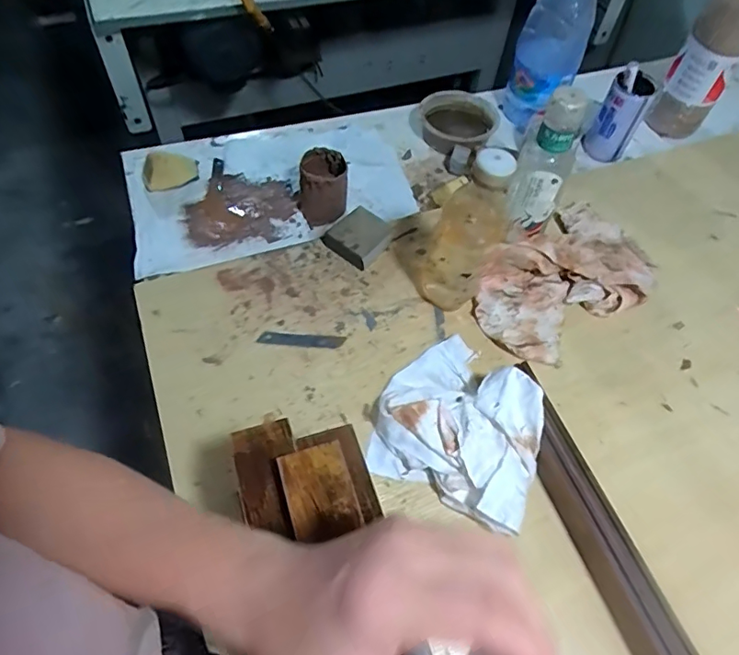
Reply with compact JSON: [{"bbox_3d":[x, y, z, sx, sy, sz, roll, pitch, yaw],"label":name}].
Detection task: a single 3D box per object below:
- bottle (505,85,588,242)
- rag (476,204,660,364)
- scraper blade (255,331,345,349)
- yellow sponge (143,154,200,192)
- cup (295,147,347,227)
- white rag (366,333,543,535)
[{"bbox_3d":[0.209,-0.191,0.622,0.065,0.178,0.058,26,59,12],"label":"bottle"},{"bbox_3d":[0.247,-0.060,0.651,0.250,0.048,0.160,-35,66,-24],"label":"rag"},{"bbox_3d":[-0.079,0.015,0.603,0.098,0.004,0.014,4,64,-1],"label":"scraper blade"},{"bbox_3d":[-0.279,-0.221,0.728,0.075,0.040,0.043,-12,59,-12],"label":"yellow sponge"},{"bbox_3d":[-0.065,-0.187,0.699,0.067,0.074,0.065,2,57,-3],"label":"cup"},{"bbox_3d":[0.098,0.086,0.535,0.167,0.065,0.181,24,59,11],"label":"white rag"}]

